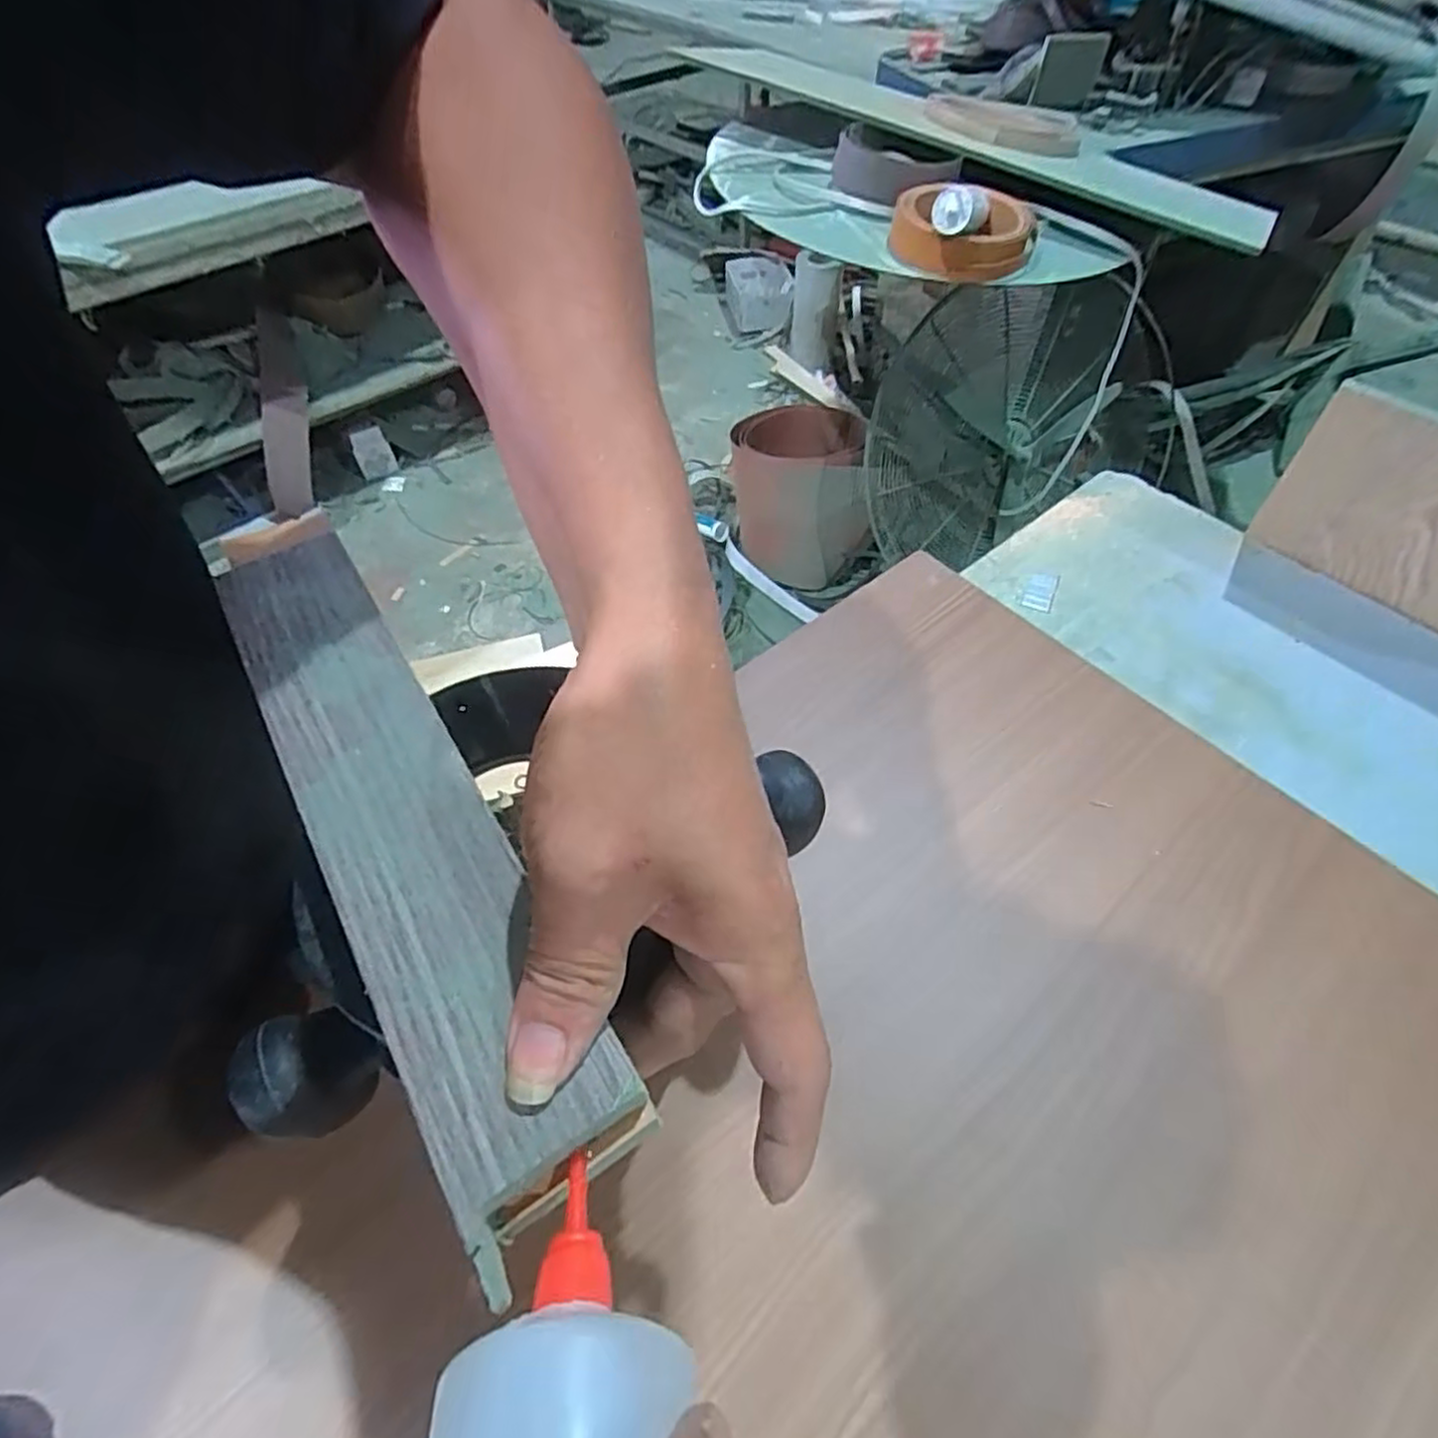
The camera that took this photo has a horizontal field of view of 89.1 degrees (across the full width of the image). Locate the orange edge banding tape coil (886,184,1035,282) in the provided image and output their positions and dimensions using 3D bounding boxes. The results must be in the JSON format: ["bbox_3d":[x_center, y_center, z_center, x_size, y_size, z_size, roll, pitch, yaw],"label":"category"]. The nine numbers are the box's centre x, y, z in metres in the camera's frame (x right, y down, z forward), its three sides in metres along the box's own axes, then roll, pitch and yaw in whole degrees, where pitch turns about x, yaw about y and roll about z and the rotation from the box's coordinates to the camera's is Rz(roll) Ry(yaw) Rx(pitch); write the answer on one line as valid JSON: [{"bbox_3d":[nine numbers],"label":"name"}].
[{"bbox_3d":[0.352,-0.696,1.042,0.210,0.062,0.185,2,54,2],"label":"orange edge banding tape coil"}]

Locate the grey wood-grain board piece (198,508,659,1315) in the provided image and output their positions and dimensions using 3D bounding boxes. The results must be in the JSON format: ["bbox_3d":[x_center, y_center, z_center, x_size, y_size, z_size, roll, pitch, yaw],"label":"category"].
[{"bbox_3d":[-0.118,0.021,0.256,0.051,0.017,0.289,-28,59,-18],"label":"grey wood-grain board piece"}]

